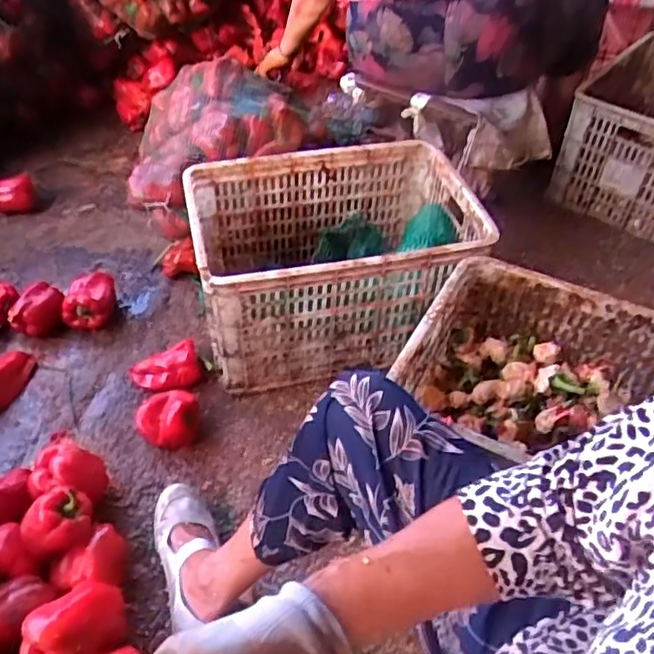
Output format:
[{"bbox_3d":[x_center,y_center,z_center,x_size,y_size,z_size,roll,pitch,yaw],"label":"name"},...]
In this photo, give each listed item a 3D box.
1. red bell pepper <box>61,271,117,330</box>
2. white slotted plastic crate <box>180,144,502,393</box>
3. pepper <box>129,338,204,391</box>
[{"bbox_3d":[-0.485,-0.055,1.281,0.091,0.092,0.089,3,44,1],"label":"red bell pepper"},{"bbox_3d":[0.005,-0.123,1.229,0.500,0.298,0.357,-8,45,-10],"label":"white slotted plastic crate"},{"bbox_3d":[-0.303,0.079,1.175,0.128,0.067,0.076,-17,48,-19],"label":"pepper"}]

